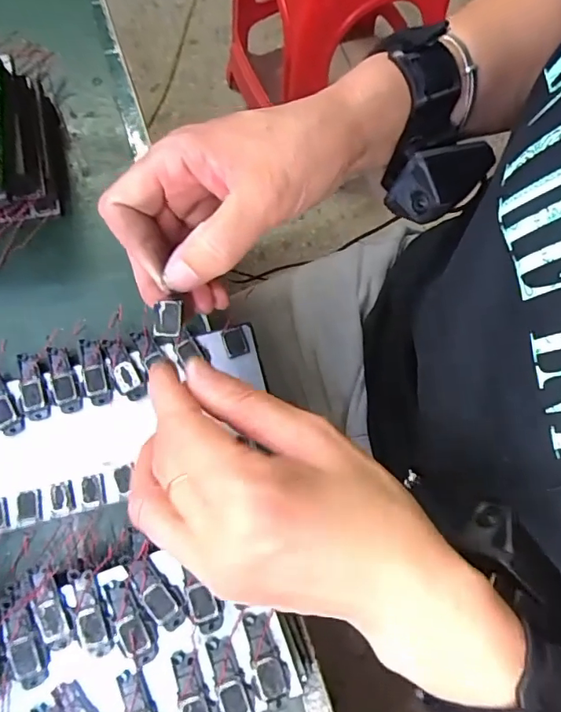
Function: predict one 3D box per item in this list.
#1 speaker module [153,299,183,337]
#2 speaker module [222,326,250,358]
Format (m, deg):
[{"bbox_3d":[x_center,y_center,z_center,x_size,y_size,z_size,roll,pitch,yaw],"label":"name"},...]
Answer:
[{"bbox_3d":[-0.051,-0.017,0.230,0.012,0.004,0.017,3,78,-1],"label":"speaker module"},{"bbox_3d":[-0.027,-0.008,0.296,0.013,0.004,0.016,-19,79,-5],"label":"speaker module"}]

